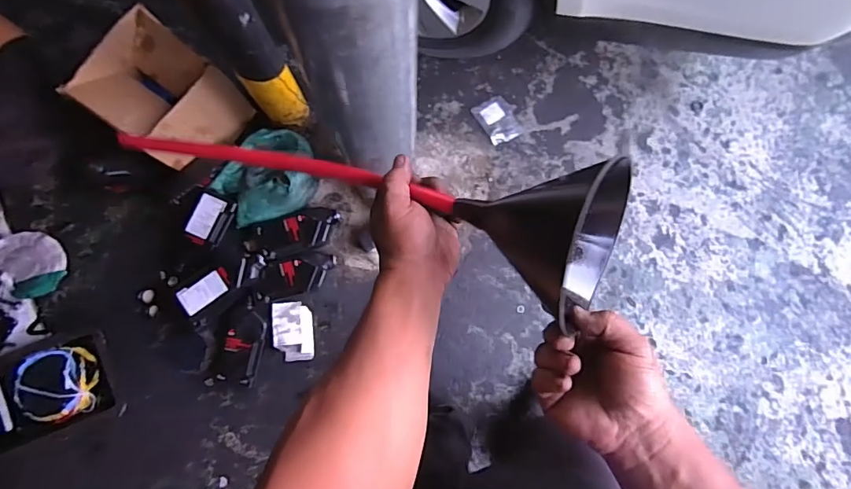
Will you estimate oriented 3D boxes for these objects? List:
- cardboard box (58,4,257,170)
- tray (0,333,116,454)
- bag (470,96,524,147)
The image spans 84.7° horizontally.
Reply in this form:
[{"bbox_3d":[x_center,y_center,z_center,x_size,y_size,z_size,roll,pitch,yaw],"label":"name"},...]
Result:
[{"bbox_3d":[-0.663,-0.369,1.188,0.272,0.237,0.275,38,83,4],"label":"cardboard box"},{"bbox_3d":[-1.024,0.391,1.254,0.382,0.052,0.236,-20,84,-4],"label":"tray"},{"bbox_3d":[0.221,-0.375,1.395,0.115,0.012,0.143,-30,84,-5],"label":"bag"}]

